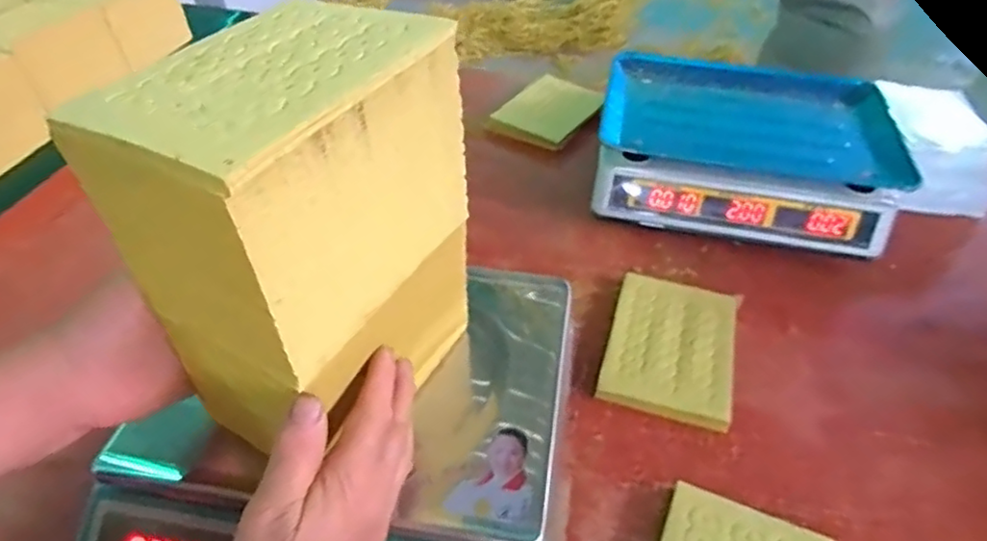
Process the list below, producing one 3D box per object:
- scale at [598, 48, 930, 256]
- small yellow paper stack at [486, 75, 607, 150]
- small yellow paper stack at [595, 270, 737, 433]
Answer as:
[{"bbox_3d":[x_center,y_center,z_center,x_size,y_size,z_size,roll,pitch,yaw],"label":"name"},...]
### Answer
[{"bbox_3d":[0.298,-0.150,0.748,0.329,0.100,0.252,10,46,12],"label":"scale"},{"bbox_3d":[0.079,-0.231,0.893,0.118,0.018,0.142,30,52,26],"label":"small yellow paper stack"},{"bbox_3d":[0.173,0.072,0.593,0.114,0.016,0.160,13,46,12],"label":"small yellow paper stack"}]

